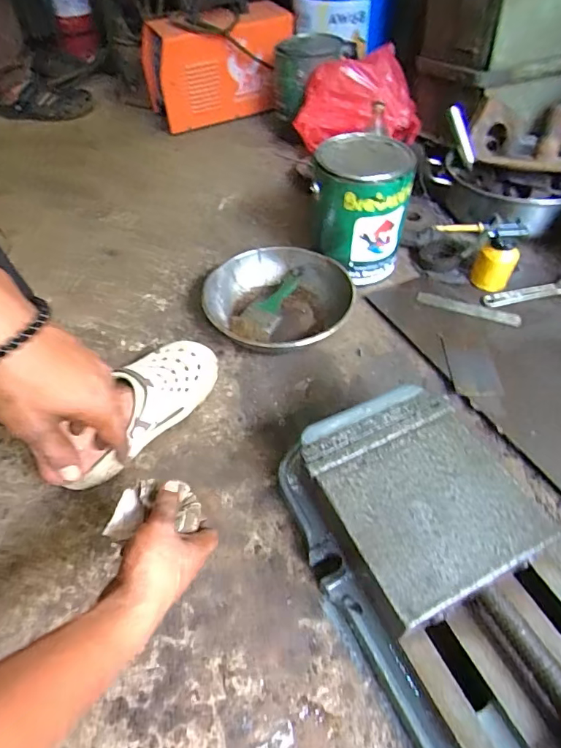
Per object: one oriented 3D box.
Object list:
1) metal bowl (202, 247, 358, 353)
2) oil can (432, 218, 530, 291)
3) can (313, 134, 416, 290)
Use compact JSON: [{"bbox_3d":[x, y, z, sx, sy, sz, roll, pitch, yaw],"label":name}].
[{"bbox_3d":[-0.011,-0.120,0.777,0.227,0.064,0.230,-2,49,3],"label":"metal bowl"},{"bbox_3d":[0.333,-0.197,0.782,0.145,0.121,0.050,-10,49,-5],"label":"oil can"},{"bbox_3d":[0.139,-0.280,0.810,0.158,0.213,0.152,-4,49,1],"label":"can"}]

